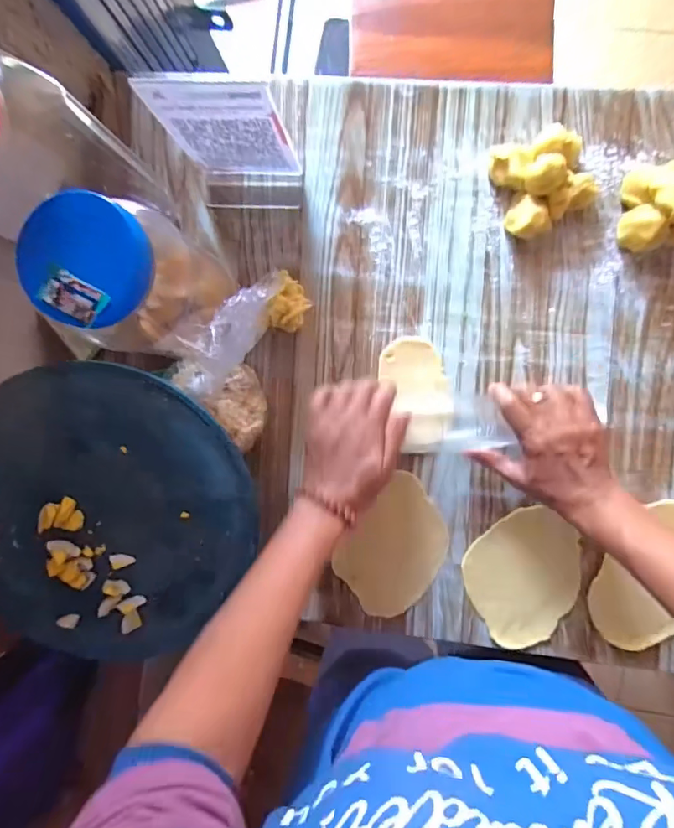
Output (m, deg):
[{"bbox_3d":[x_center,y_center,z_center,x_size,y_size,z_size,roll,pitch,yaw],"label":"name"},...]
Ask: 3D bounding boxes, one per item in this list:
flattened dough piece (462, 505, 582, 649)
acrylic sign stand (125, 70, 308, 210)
[{"bbox_3d":[0.201,0.172,0.513,0.127,0.005,0.122,0,93,5],"label":"flattened dough piece"},{"bbox_3d":[-0.099,-0.241,0.445,0.111,0.156,0.043,6,93,5],"label":"acrylic sign stand"}]

